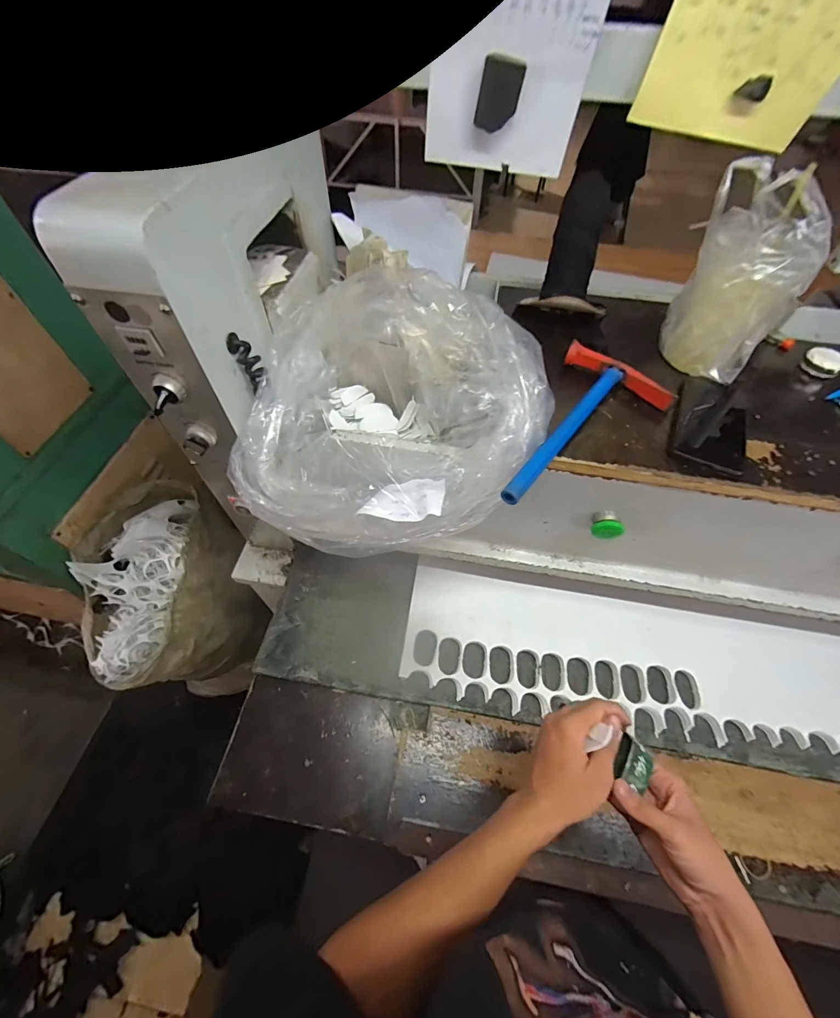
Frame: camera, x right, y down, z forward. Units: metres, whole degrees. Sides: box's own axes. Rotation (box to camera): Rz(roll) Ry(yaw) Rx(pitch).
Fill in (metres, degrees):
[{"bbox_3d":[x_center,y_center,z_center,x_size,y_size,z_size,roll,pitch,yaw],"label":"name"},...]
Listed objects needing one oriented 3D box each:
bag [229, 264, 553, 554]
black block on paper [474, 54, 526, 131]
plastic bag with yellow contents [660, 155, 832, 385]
[{"bbox_3d":[-0.037,-0.108,0.477,0.356,0.211,0.265,13,58,8],"label":"bag"},{"bbox_3d":[0.098,-0.514,0.489,0.051,0.063,0.021,11,57,6],"label":"black block on paper"},{"bbox_3d":[0.386,-0.280,0.483,0.129,0.189,0.118,30,61,17],"label":"plastic bag with yellow contents"}]

